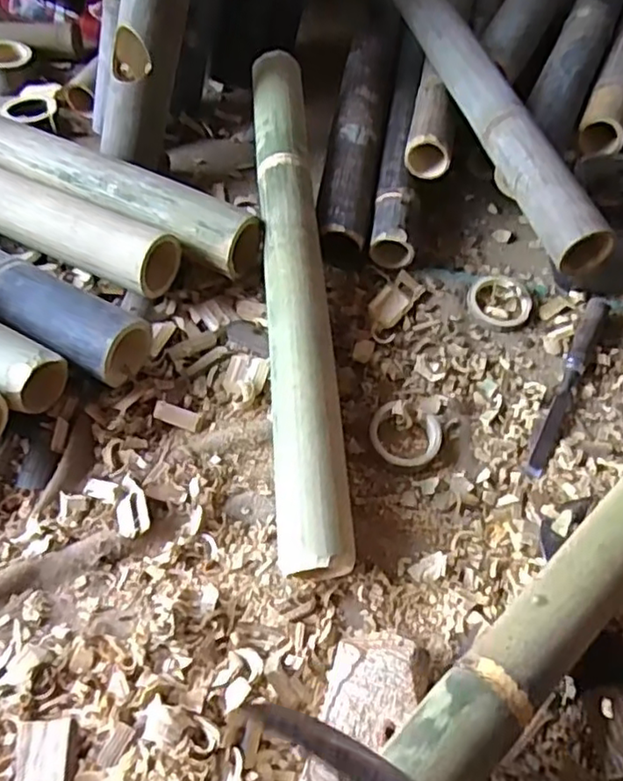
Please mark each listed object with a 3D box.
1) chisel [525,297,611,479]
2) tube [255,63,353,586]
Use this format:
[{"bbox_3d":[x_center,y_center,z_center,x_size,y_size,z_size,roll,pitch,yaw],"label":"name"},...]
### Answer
[{"bbox_3d":[0.275,-0.013,0.687,0.024,0.021,0.241,26,62,15],"label":"chisel"},{"bbox_3d":[-0.021,-0.135,0.687,0.066,0.062,0.652,-3,58,-4],"label":"tube"}]

